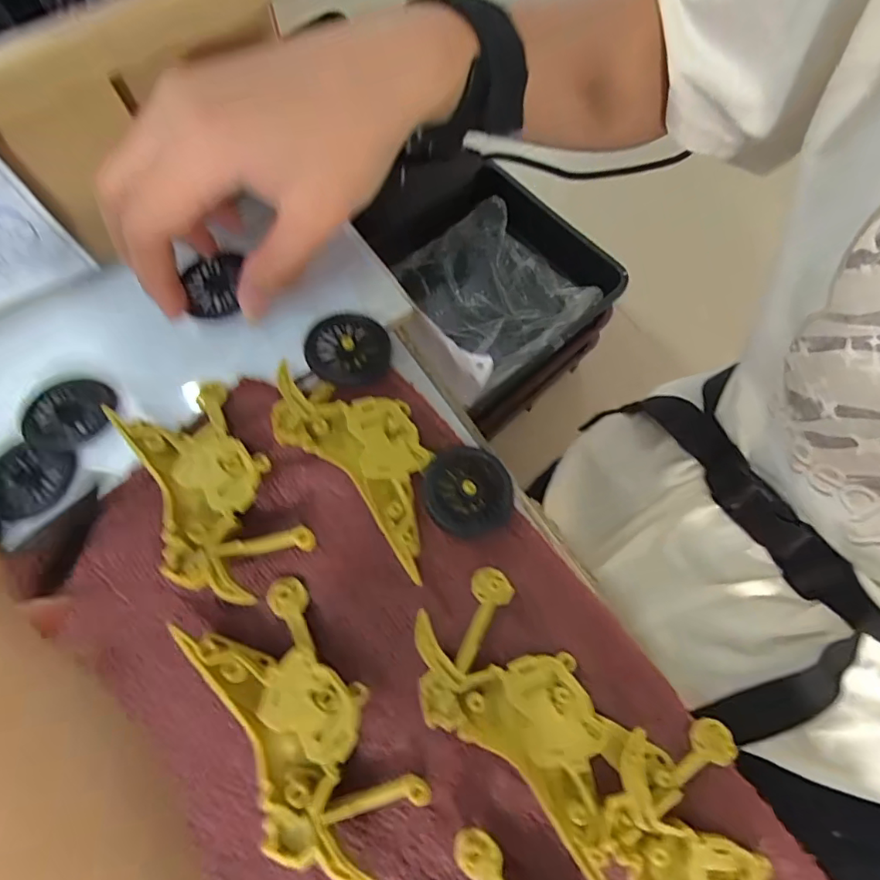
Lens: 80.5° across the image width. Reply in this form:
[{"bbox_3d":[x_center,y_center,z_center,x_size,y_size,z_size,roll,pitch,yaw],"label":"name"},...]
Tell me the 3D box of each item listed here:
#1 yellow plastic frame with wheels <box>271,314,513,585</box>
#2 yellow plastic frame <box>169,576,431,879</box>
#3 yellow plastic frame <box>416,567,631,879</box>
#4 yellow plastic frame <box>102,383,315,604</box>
[{"bbox_3d":[-0.026,-0.002,0.222,0.062,0.015,0.116,-37,73,-11],"label":"yellow plastic frame with wheels"},{"bbox_3d":[-0.051,0.102,0.189,0.048,0.012,0.097,-35,73,-10],"label":"yellow plastic frame"},{"bbox_3d":[0.031,0.100,0.187,0.050,0.013,0.098,-37,73,-11],"label":"yellow plastic frame"},{"bbox_3d":[-0.095,0.019,0.214,0.048,0.017,0.098,-34,73,-10],"label":"yellow plastic frame"}]

